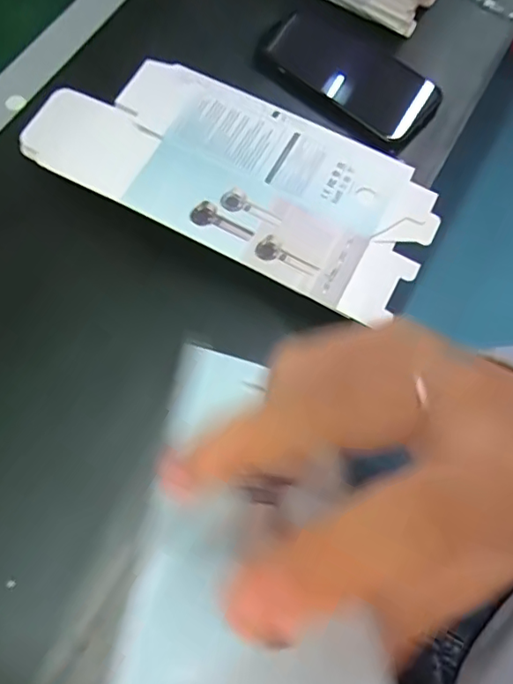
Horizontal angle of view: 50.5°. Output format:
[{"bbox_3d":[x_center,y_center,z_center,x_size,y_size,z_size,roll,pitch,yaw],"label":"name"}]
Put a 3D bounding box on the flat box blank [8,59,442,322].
[{"bbox_3d":[-0.016,-0.123,0.384,0.279,0.009,0.125,26,70,6],"label":"flat box blank"}]

